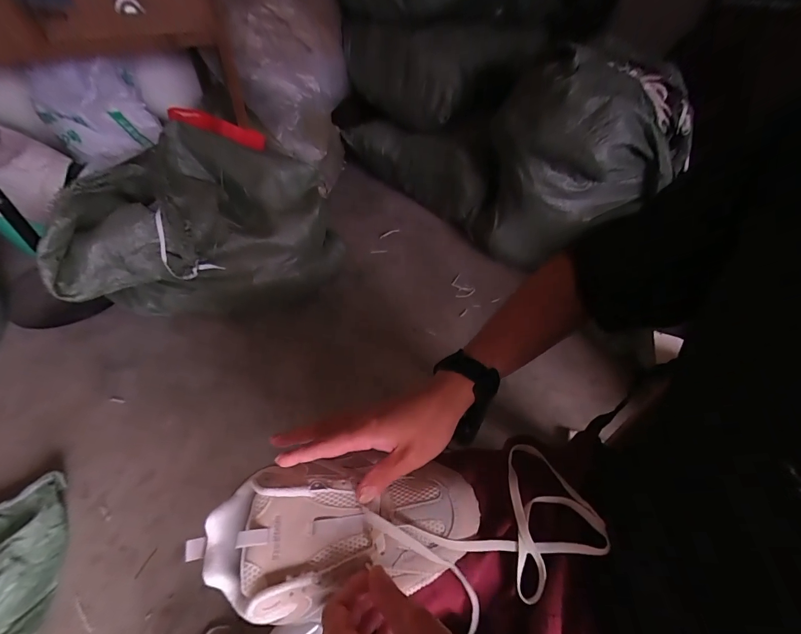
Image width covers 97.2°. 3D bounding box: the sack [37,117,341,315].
[{"bbox_3d":[-0.547,-0.251,1.038,0.704,0.391,0.338,-11,47,-13],"label":"sack"}]

